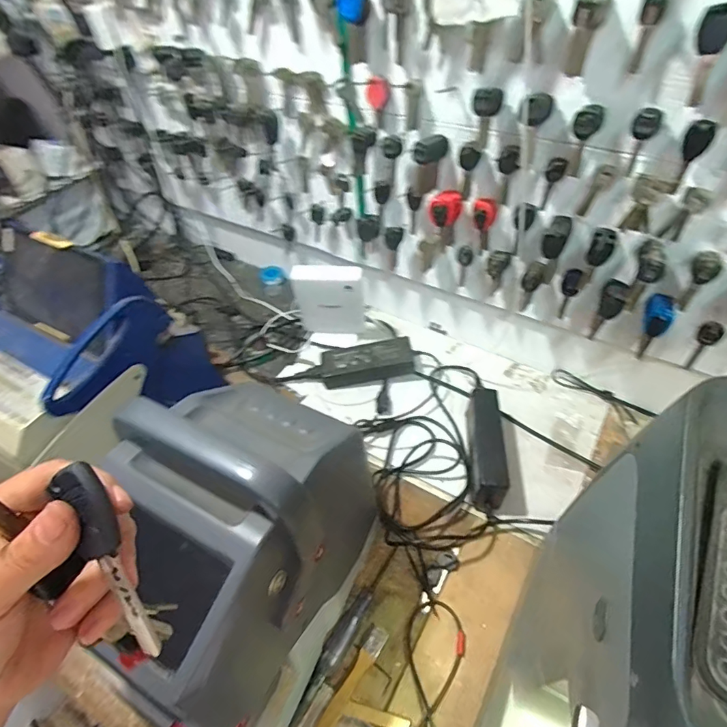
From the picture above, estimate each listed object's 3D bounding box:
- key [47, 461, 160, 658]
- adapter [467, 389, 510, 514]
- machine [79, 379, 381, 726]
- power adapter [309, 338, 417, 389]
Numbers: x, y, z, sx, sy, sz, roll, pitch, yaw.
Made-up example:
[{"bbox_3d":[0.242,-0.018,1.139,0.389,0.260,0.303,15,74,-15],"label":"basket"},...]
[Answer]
[{"bbox_3d":[-0.100,0.079,0.180,0.018,0.013,0.080,-21,94,-15],"label":"key"},{"bbox_3d":[0.184,0.126,0.692,0.047,0.076,0.170,0,48,5],"label":"adapter"},{"bbox_3d":[-0.129,0.206,0.475,0.204,0.312,0.309,17,51,19],"label":"machine"},{"bbox_3d":[0.002,0.000,0.829,0.175,0.052,0.069,-8,48,-3],"label":"power adapter"}]

